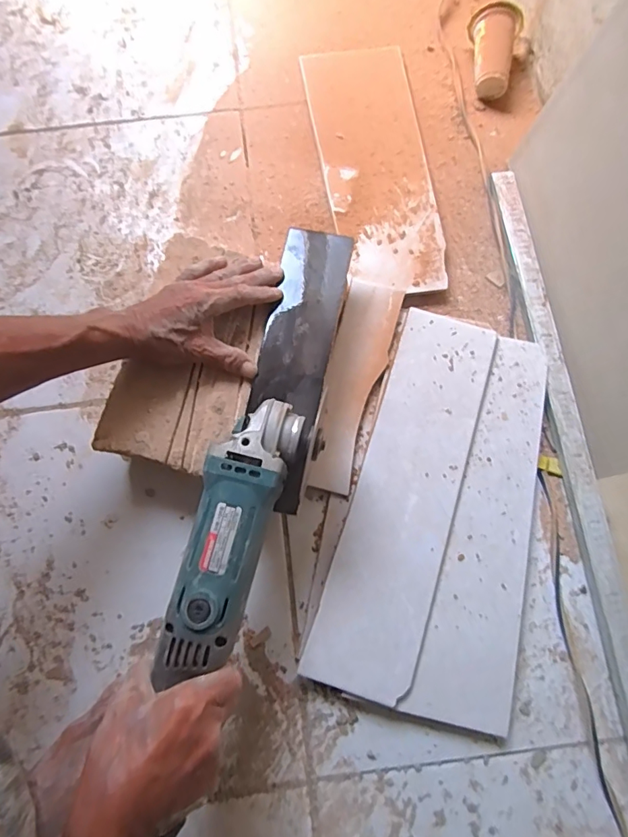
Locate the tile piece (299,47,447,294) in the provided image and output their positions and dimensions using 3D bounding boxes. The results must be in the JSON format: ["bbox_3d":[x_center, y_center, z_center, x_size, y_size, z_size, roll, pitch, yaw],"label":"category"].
[{"bbox_3d":[0.078,-0.348,0.629,0.137,0.011,0.407,-8,71,1],"label":"tile piece"}]

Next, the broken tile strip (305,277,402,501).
[{"bbox_3d":[0.044,-0.041,0.531,0.061,0.012,0.248,15,75,4],"label":"broken tile strip"}]

